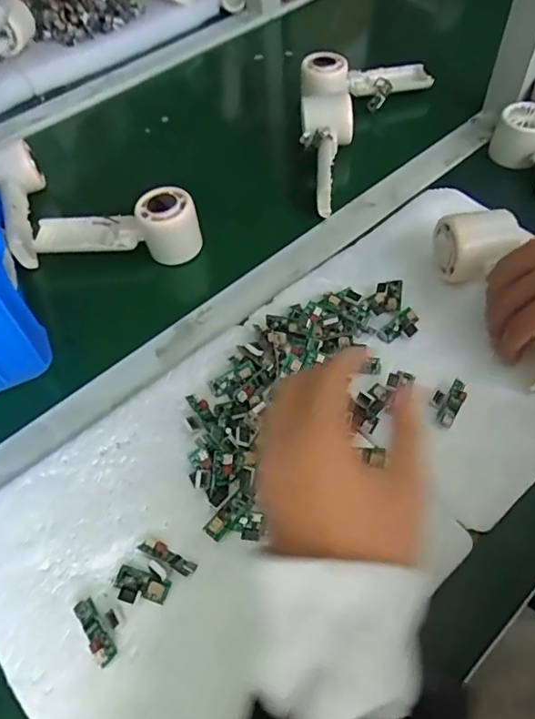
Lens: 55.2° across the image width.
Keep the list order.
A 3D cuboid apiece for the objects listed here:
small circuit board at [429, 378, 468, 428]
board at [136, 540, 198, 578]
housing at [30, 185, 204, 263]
[{"bbox_3d":[0.137,0.030,0.387,0.022,0.005,0.039,26,59,24],"label":"small circuit board"},{"bbox_3d":[-0.065,0.128,0.333,0.040,0.008,0.011,20,57,20],"label":"board"},{"bbox_3d":[-0.151,-0.132,0.510,0.164,0.056,0.044,0,52,7],"label":"housing"}]

